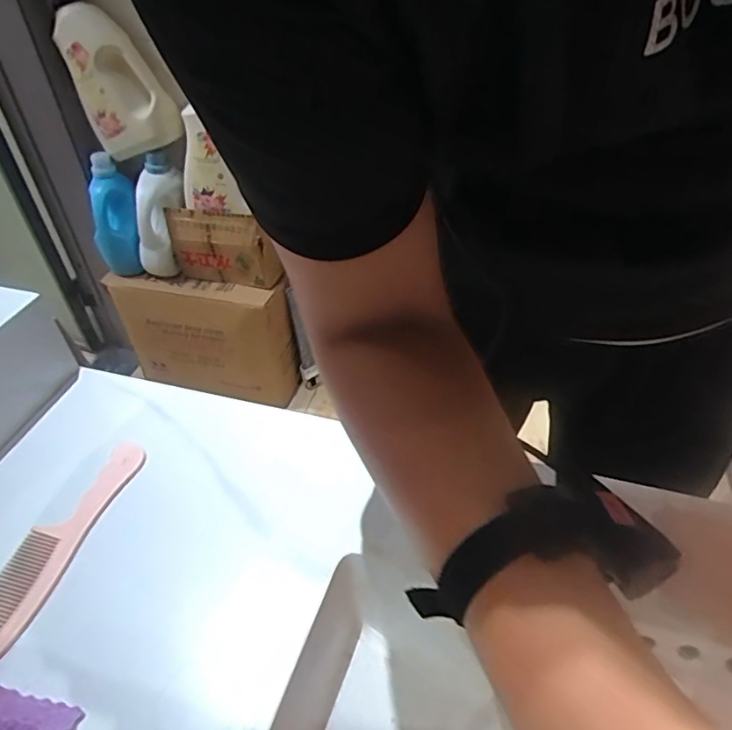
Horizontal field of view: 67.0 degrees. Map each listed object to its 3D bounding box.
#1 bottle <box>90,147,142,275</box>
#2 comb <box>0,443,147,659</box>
[{"bbox_3d":[-0.639,-0.380,1.407,0.098,0.305,0.067,-3,18,0],"label":"bottle"},{"bbox_3d":[-0.255,0.146,0.448,0.049,0.007,0.205,11,46,14],"label":"comb"}]

